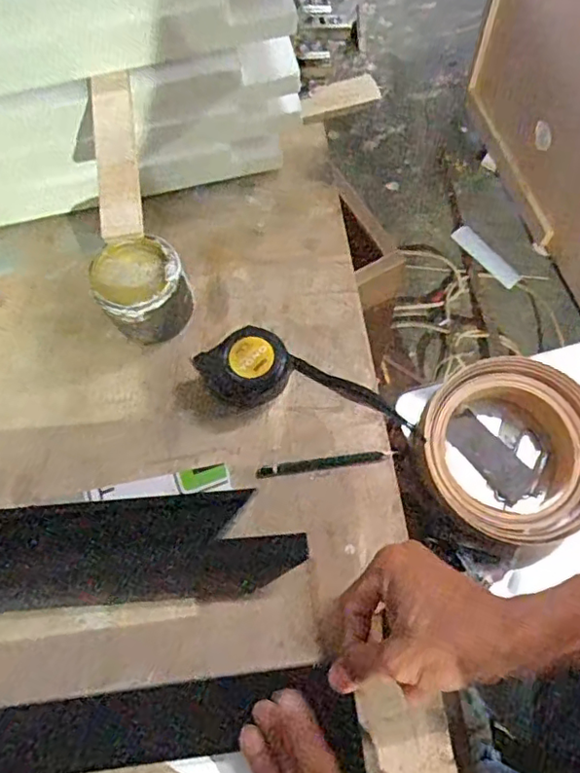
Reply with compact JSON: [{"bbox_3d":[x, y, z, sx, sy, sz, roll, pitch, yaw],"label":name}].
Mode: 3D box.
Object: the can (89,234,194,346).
[{"bbox_3d":[-0.120,-0.078,0.497,0.069,0.060,0.067,-1,69,2],"label":"can"}]

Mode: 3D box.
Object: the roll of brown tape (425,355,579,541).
[{"bbox_3d":[0.224,0.061,0.586,0.183,0.045,0.173,3,70,4],"label":"roll of brown tape"}]

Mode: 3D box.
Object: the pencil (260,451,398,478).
[{"bbox_3d":[0.028,0.060,0.469,0.108,0.006,0.009,-7,69,-1],"label":"pencil"}]

